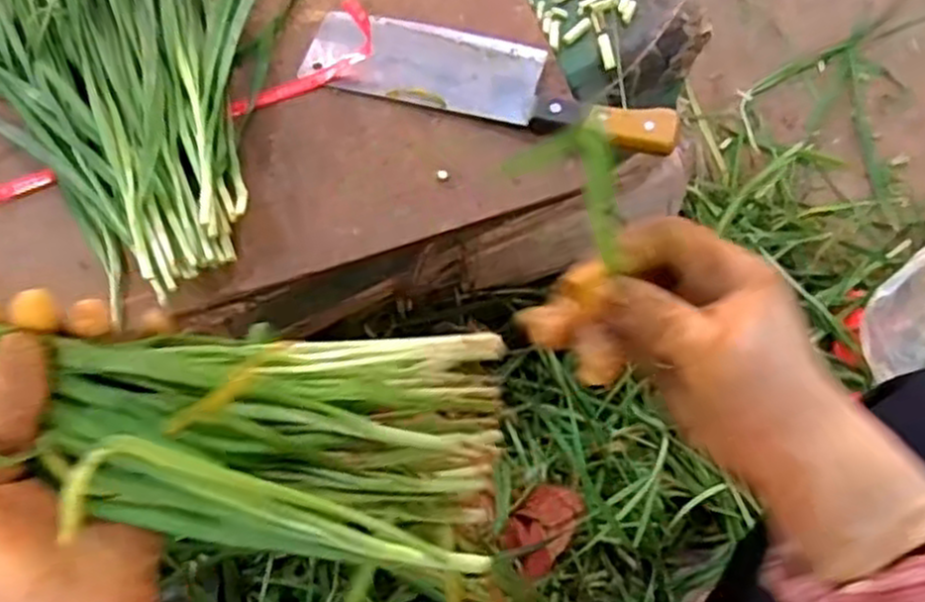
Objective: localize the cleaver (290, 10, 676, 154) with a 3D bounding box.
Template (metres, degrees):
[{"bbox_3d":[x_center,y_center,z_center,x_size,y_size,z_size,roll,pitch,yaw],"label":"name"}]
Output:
[{"bbox_3d":[0.017,-0.160,0.540,0.269,0.025,0.072,17,69,9],"label":"cleaver"}]

